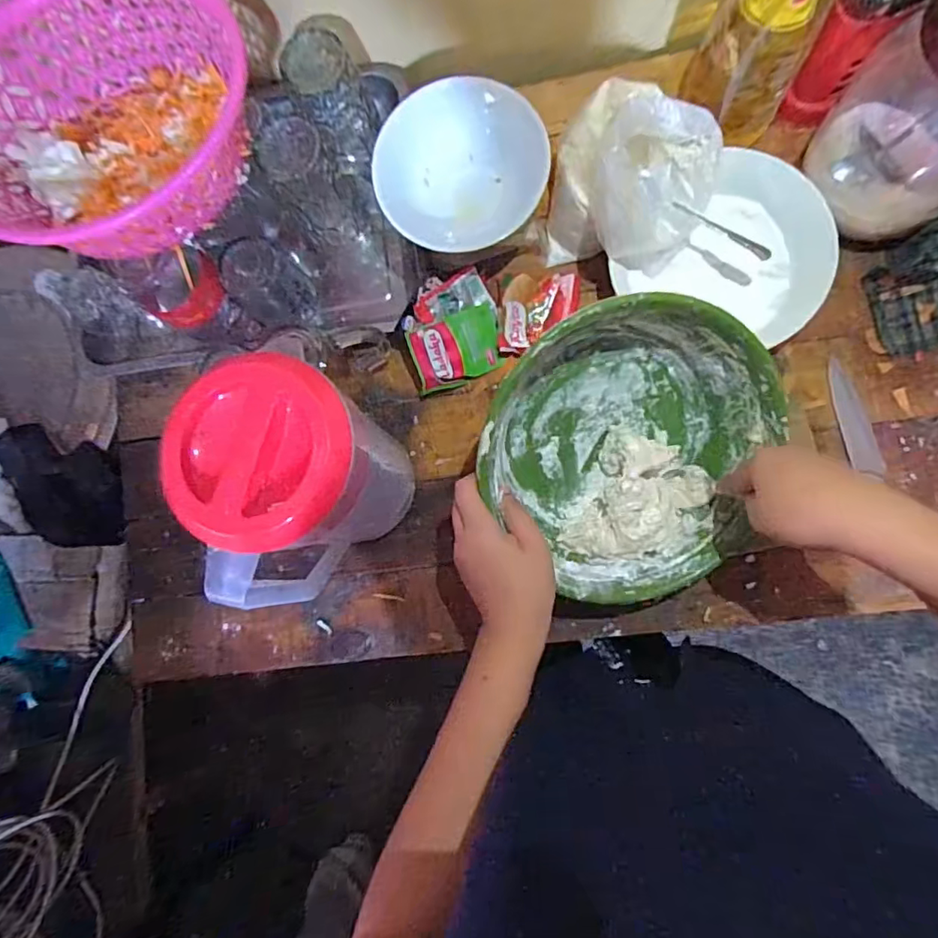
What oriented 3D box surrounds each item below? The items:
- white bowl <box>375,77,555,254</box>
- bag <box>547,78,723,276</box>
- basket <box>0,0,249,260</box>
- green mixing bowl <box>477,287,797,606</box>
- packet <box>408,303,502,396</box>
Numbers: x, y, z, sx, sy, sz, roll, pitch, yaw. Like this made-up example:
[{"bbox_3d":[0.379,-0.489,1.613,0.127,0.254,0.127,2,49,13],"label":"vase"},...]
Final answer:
[{"bbox_3d":[-0.007,-0.274,0.522,0.143,0.058,0.155,-1,85,7],"label":"white bowl"},{"bbox_3d":[0.148,-0.266,0.514,0.138,0.112,0.150,26,89,9],"label":"bag"},{"bbox_3d":[-0.313,-0.306,0.491,0.250,0.101,0.257,22,88,9],"label":"basket"},{"bbox_3d":[0.124,-0.017,0.470,0.240,0.093,0.240,-2,108,-7],"label":"green mixing bowl"},{"bbox_3d":[-0.012,-0.120,0.562,0.091,0.013,0.069,-18,100,-15],"label":"packet"}]

